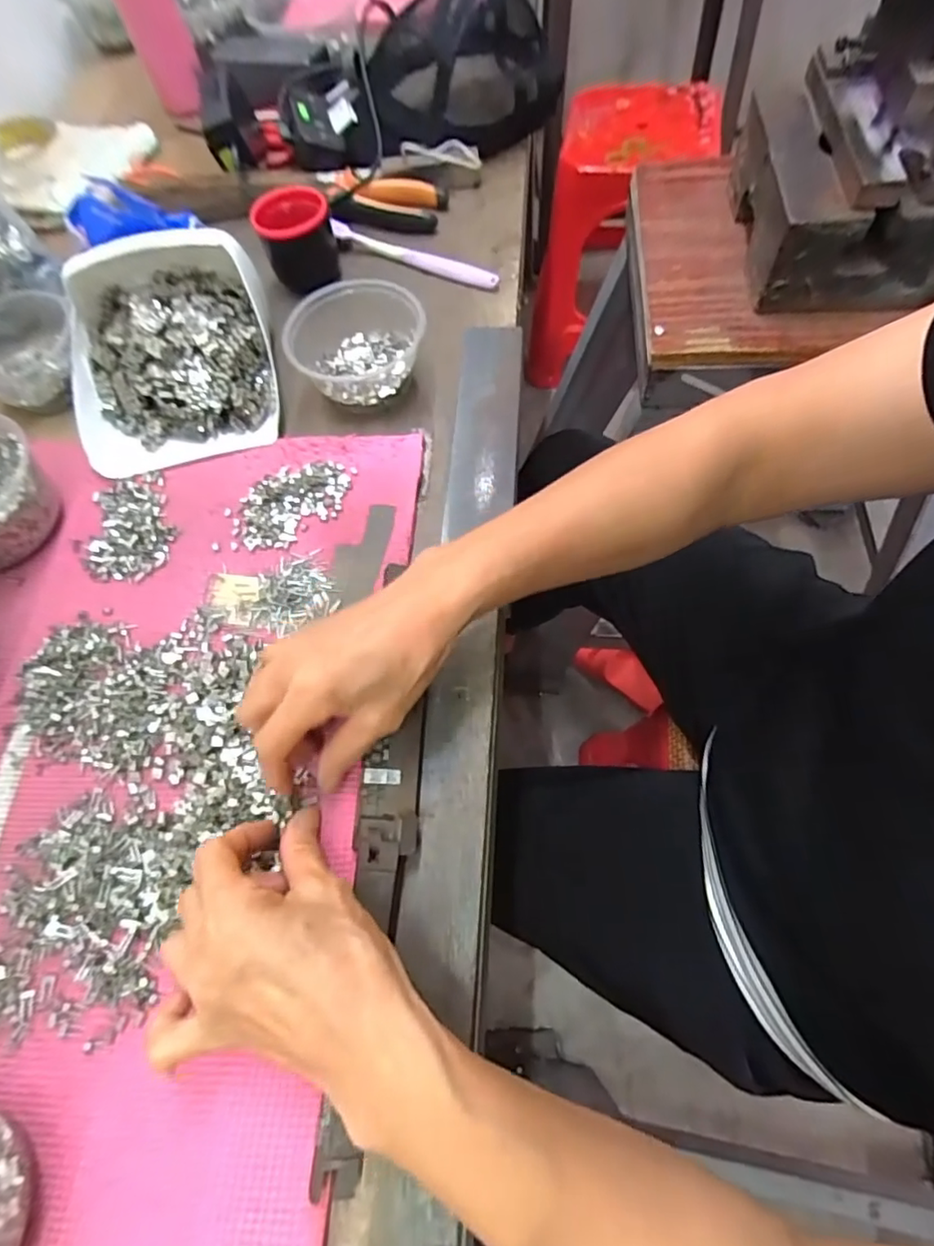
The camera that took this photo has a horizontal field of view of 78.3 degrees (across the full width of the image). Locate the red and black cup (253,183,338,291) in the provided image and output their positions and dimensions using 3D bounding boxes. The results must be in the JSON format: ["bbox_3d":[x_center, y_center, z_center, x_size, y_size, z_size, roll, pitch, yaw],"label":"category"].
[{"bbox_3d":[-0.152,-0.345,0.524,0.063,0.068,0.062,-2,64,5],"label":"red and black cup"}]

